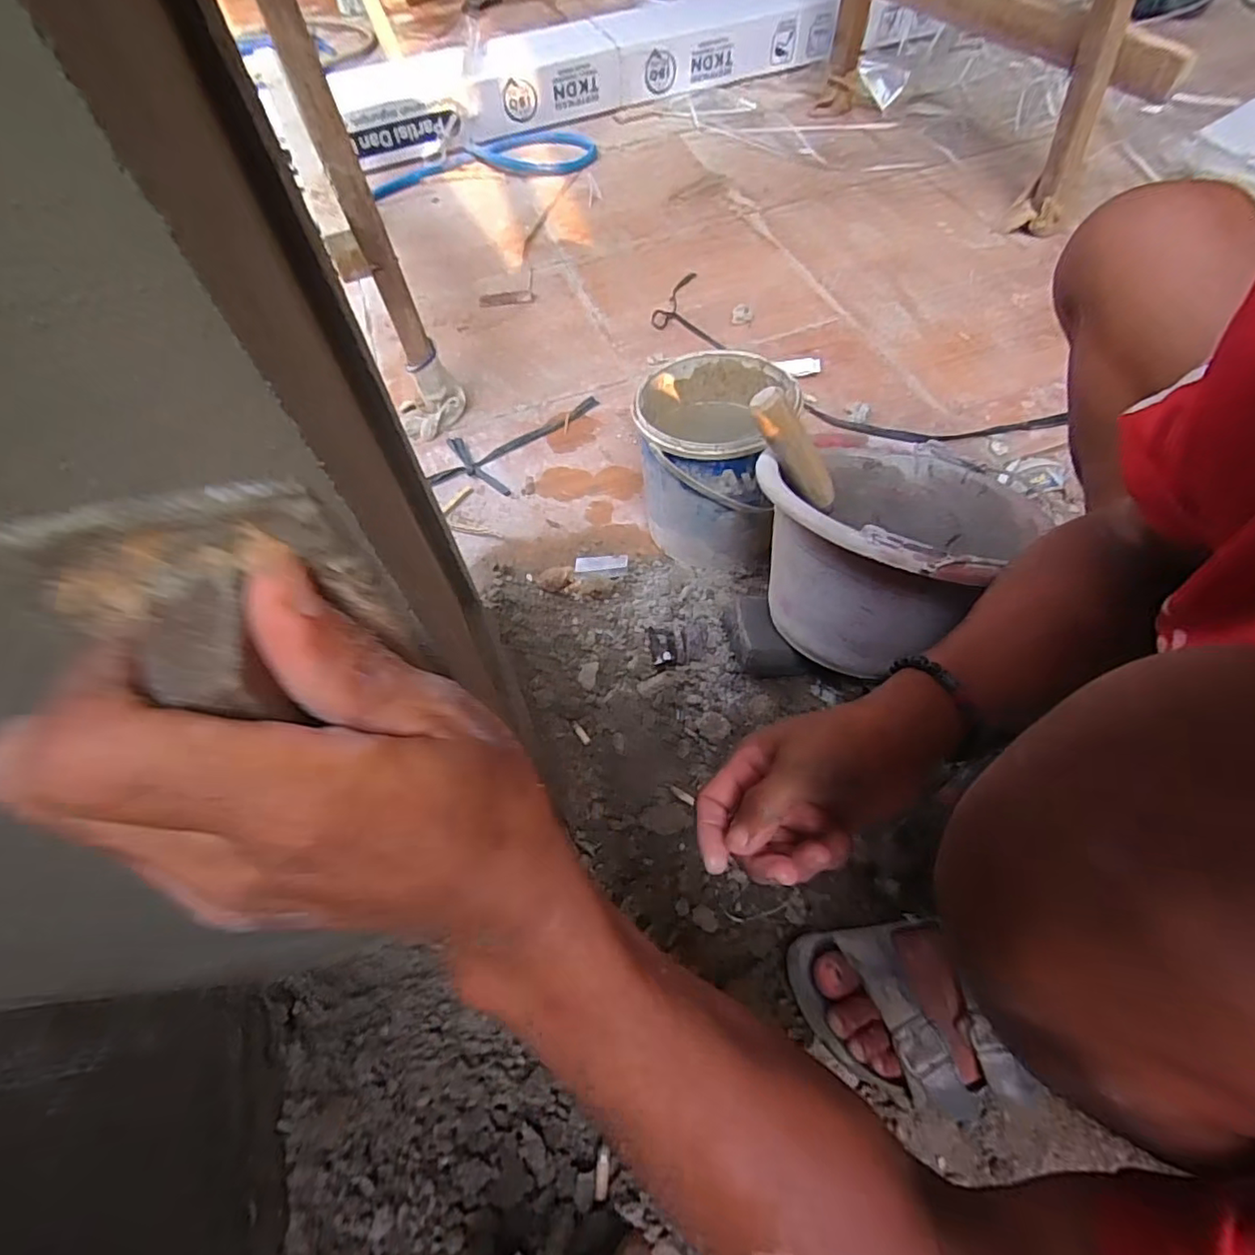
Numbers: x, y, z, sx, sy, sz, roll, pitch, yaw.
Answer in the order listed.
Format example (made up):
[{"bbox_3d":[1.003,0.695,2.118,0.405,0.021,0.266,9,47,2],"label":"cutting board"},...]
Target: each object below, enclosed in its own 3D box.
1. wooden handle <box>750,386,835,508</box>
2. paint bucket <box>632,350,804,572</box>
[{"bbox_3d":[0.148,-0.158,0.540,0.029,0.123,0.025,0,52,49],"label":"wooden handle"},{"bbox_3d":[0.101,-0.196,0.746,0.175,0.205,0.189,-2,58,2],"label":"paint bucket"}]

